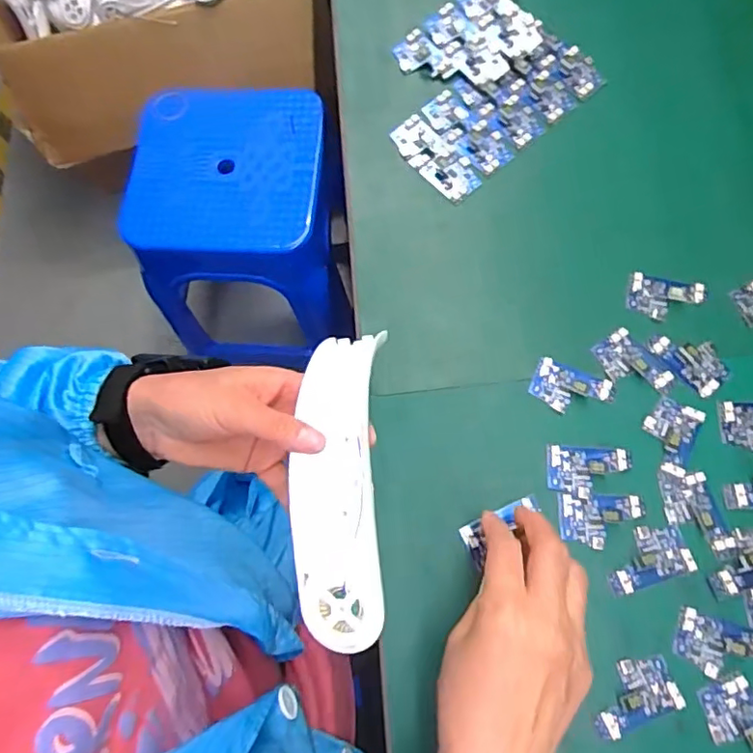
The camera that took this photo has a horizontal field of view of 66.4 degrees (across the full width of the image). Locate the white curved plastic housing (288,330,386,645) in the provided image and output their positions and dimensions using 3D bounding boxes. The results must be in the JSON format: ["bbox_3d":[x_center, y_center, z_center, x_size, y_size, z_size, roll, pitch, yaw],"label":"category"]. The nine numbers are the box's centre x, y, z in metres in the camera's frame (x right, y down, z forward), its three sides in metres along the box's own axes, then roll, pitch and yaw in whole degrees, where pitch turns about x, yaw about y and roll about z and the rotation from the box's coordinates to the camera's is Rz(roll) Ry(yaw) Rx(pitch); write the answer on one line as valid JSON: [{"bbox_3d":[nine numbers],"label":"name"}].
[{"bbox_3d":[-0.026,0.064,0.354,0.055,0.028,0.189,-1,73,1],"label":"white curved plastic housing"}]

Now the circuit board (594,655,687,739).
[{"bbox_3d":[0.161,0.200,0.363,0.057,0.006,0.036,-22,73,-3],"label":"circuit board"}]

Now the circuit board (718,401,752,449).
[{"bbox_3d":[0.275,0.034,0.410,0.057,0.004,0.034,0,73,4],"label":"circuit board"}]

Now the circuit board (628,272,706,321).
[{"bbox_3d":[0.223,-0.059,0.443,0.054,0.006,0.036,14,75,8],"label":"circuit board"}]

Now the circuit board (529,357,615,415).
[{"bbox_3d":[0.144,0.011,0.425,0.058,0.005,0.035,23,76,10],"label":"circuit board"}]

